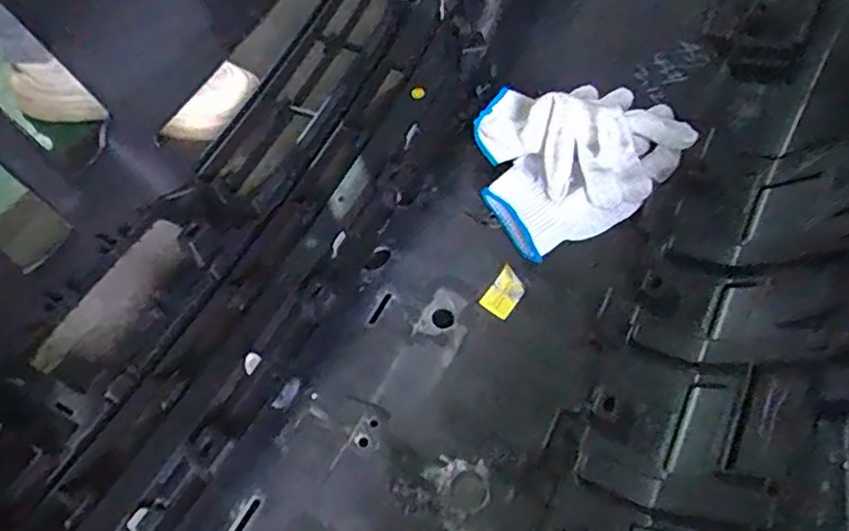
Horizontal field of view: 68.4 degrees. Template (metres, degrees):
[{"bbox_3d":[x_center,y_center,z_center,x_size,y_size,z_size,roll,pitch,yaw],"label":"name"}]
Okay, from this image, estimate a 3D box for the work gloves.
[{"bbox_3d":[0.137,-0.103,0.549,0.186,0.082,0.137,-25,61,-15],"label":"work gloves"}]

